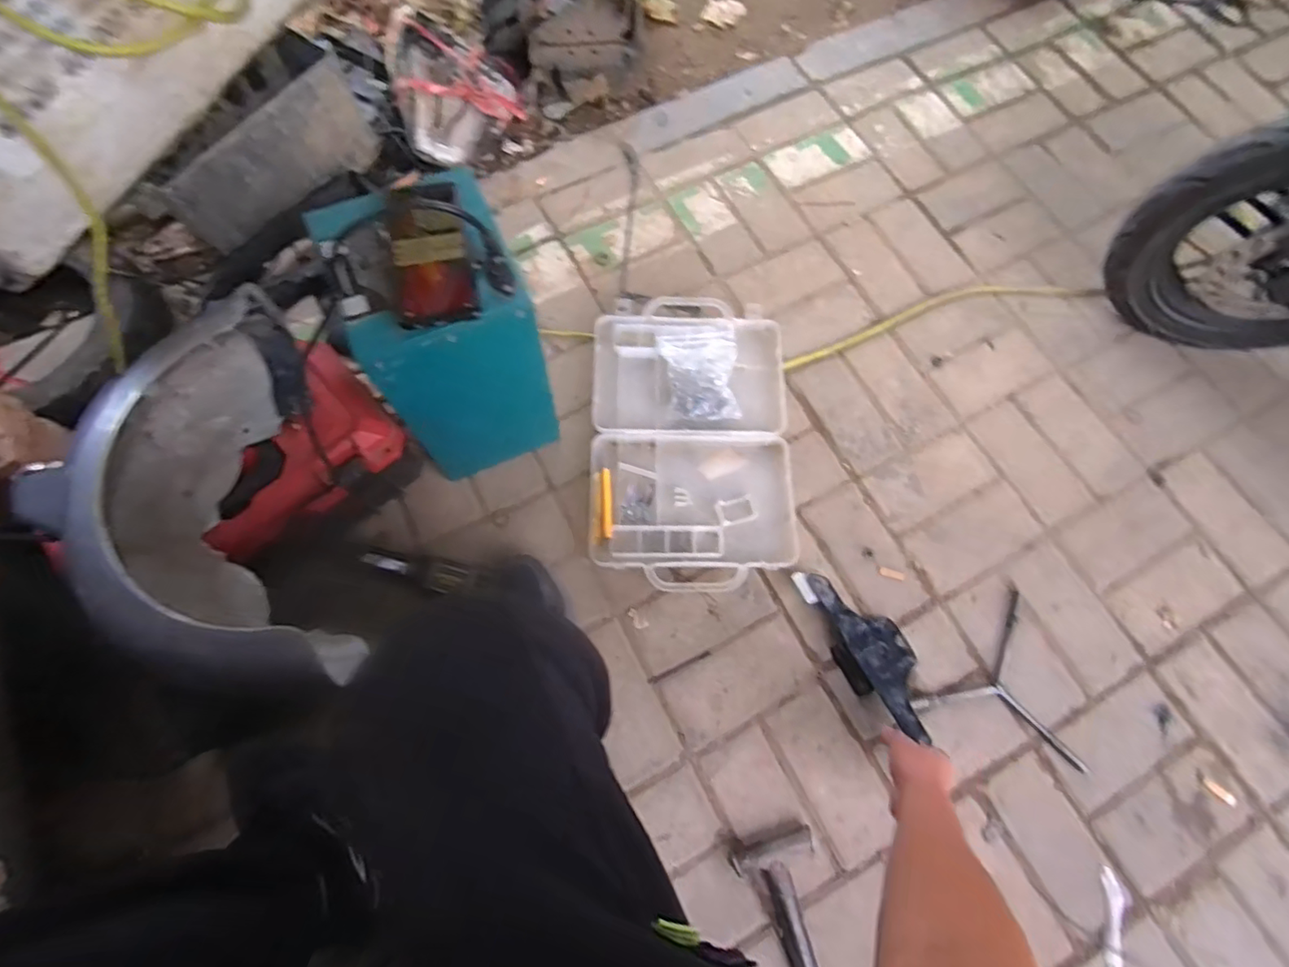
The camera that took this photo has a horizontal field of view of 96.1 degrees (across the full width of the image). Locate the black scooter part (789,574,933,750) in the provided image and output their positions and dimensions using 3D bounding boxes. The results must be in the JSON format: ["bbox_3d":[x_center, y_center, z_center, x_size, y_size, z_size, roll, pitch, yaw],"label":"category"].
[{"bbox_3d":[0.290,0.207,0.753,0.094,0.029,0.231,-32,71,-8],"label":"black scooter part"}]

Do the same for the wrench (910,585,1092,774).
[{"bbox_3d":[0.494,0.282,0.750,0.224,0.012,0.197,-41,75,-11],"label":"wrench"}]

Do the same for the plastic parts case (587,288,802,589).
[{"bbox_3d":[0.068,-0.071,0.857,0.286,0.055,0.451,-1,72,2],"label":"plastic parts case"}]

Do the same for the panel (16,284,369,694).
[{"bbox_3d":[-0.461,0.017,0.576,0.231,0.132,0.392,-17,73,-7],"label":"panel"}]

